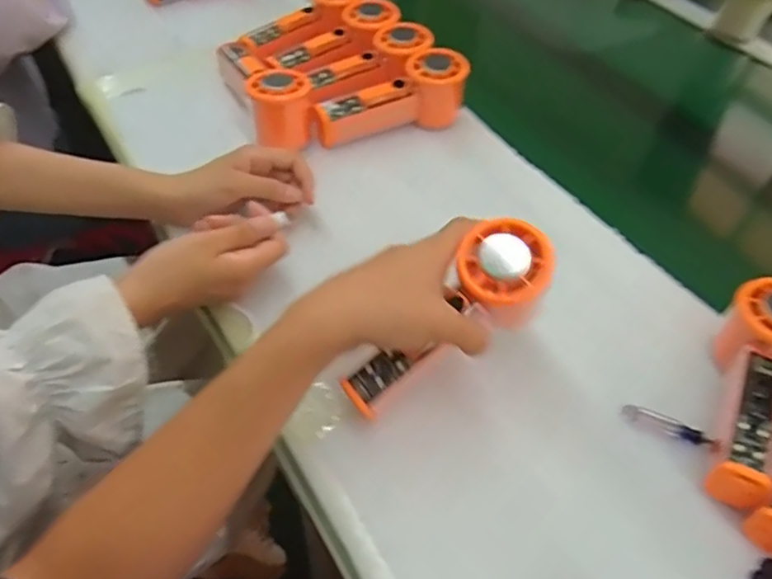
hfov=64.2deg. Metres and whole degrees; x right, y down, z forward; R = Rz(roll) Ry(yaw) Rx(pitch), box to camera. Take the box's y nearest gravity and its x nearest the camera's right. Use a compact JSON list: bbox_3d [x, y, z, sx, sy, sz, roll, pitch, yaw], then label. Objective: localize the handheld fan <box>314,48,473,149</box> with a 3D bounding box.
[{"bbox_3d":[0.003,-0.184,0.595,0.147,0.060,0.050,-19,54,-20],"label":"handheld fan"}]

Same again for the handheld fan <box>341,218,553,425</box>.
[{"bbox_3d":[0.042,0.022,0.385,0.152,0.039,0.059,-46,60,8],"label":"handheld fan"}]

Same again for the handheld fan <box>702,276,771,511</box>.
[{"bbox_3d":[0.233,0.062,0.398,0.056,0.057,0.153,30,54,19],"label":"handheld fan"}]

